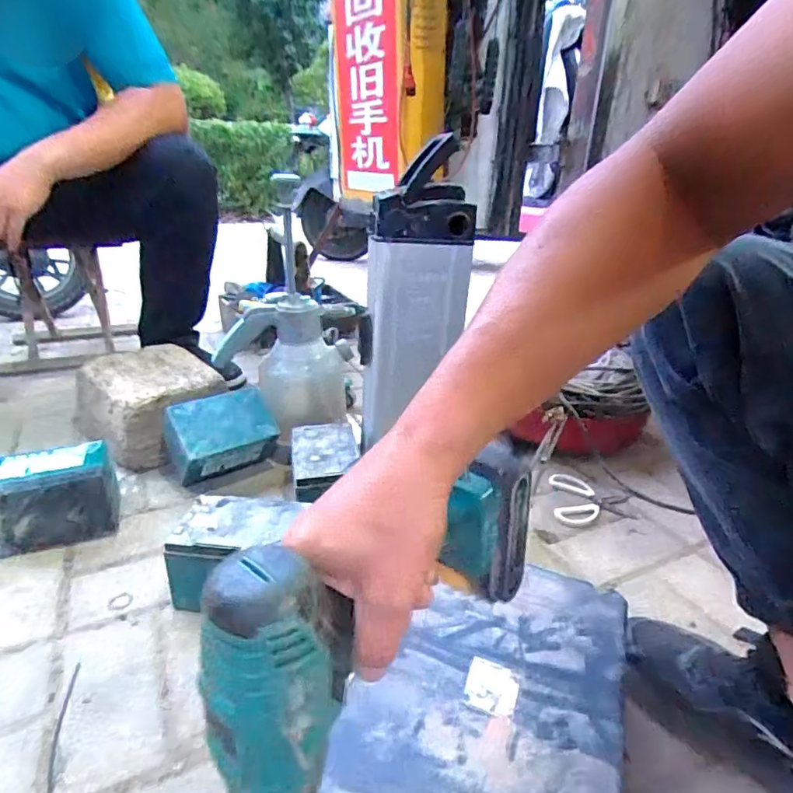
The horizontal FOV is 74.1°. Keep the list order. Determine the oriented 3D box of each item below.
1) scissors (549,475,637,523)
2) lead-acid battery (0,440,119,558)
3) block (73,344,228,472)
[{"bbox_3d":[0.313,0.167,0.848,0.123,0.008,0.115,6,26,7],"label":"scissors"},{"bbox_3d":[-0.471,0.141,0.721,0.152,0.111,0.089,-8,28,-21],"label":"lead-acid battery"},{"bbox_3d":[-0.437,0.016,0.942,0.228,0.134,0.193,24,32,39],"label":"block"}]

